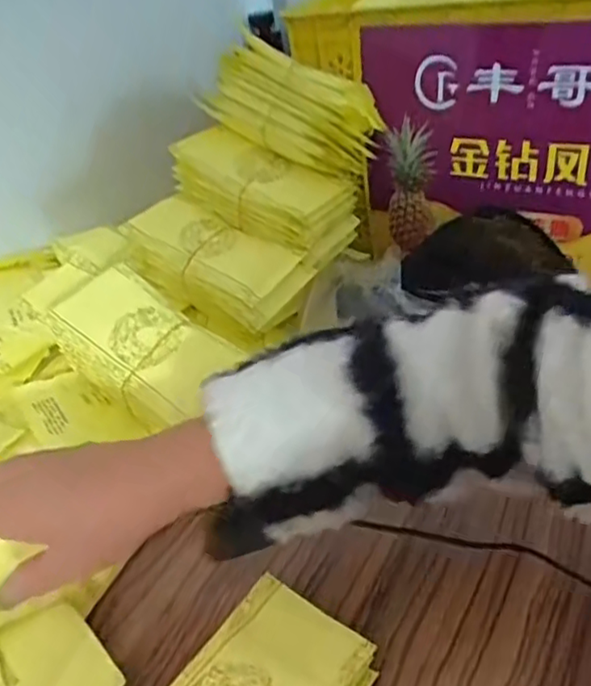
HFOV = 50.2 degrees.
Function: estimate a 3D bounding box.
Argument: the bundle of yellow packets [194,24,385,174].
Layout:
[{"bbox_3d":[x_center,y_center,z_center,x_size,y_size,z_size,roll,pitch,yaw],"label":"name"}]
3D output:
[{"bbox_3d":[-0.008,-0.237,0.619,0.173,0.085,0.068,29,45,16],"label":"bundle of yellow packets"}]

